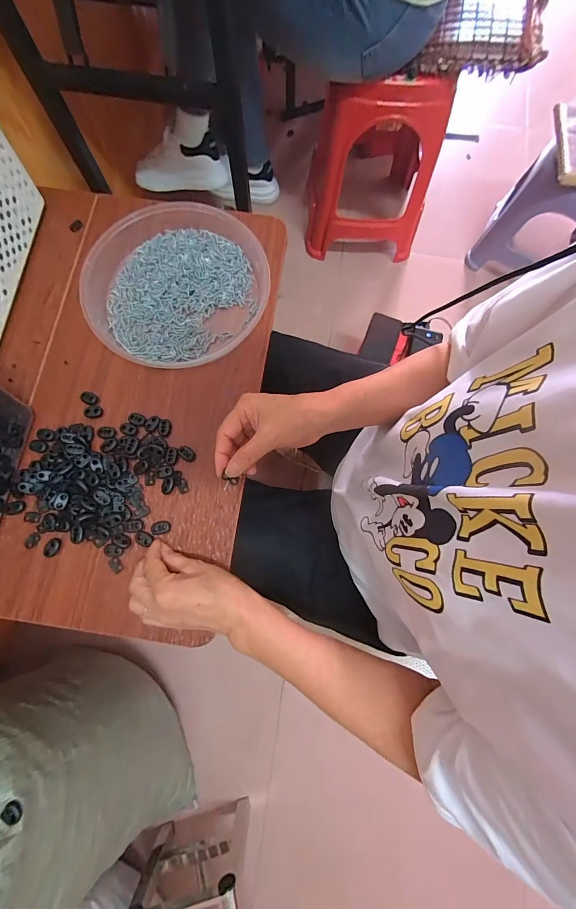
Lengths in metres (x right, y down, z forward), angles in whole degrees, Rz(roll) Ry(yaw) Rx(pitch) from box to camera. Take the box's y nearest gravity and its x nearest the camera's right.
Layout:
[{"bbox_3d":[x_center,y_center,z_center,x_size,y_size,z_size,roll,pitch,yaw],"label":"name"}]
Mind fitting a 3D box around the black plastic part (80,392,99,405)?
[{"bbox_3d":[-0.255,-0.072,0.434,0.024,0.004,0.016,23,78,3],"label":"black plastic part"}]

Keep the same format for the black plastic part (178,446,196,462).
[{"bbox_3d":[-0.124,-0.001,0.418,0.023,0.004,0.015,35,79,6],"label":"black plastic part"}]

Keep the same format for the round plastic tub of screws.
[{"bbox_3d":[-0.144,-0.222,0.449,0.234,0.037,0.220,0,78,-1],"label":"round plastic tub of screws"}]

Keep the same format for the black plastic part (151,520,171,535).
[{"bbox_3d":[-0.151,0.087,0.400,0.022,0.007,0.015,-9,78,-3],"label":"black plastic part"}]

